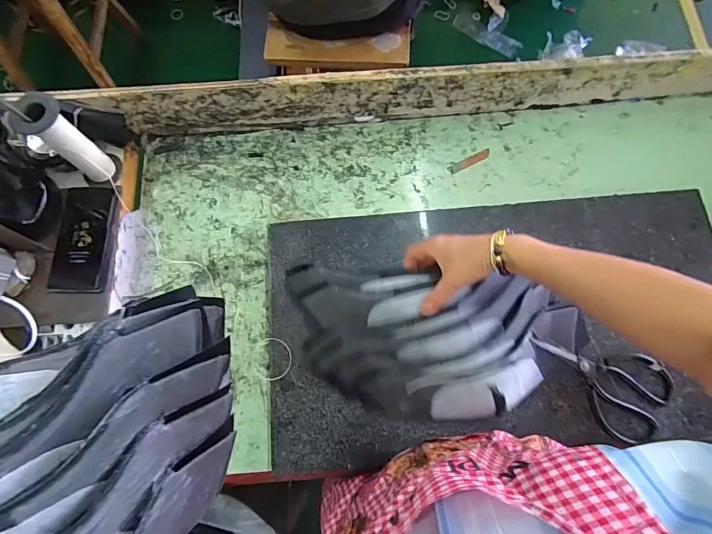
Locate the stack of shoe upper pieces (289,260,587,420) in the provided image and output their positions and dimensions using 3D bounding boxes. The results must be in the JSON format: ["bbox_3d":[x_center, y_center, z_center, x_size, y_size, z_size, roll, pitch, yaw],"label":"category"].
[{"bbox_3d":[0.098,0.094,0.508,0.379,0.065,0.180,6,74,4],"label":"stack of shoe upper pieces"}]

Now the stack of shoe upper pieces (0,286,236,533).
[{"bbox_3d":[-0.223,0.131,0.245,0.294,0.102,0.168,-18,74,-3],"label":"stack of shoe upper pieces"}]

